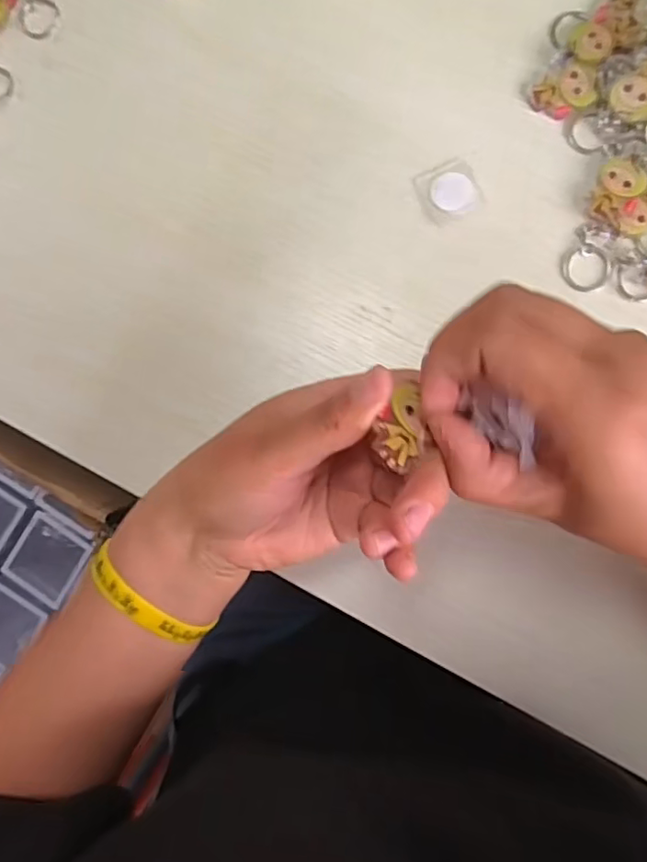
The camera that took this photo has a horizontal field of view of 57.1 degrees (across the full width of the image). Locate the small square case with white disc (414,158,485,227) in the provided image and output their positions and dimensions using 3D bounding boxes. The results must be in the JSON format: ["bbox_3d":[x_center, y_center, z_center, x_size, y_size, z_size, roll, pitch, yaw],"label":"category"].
[{"bbox_3d":[0.070,-0.135,0.334,0.032,0.004,0.033,-23,83,3],"label":"small square case with white disc"}]

